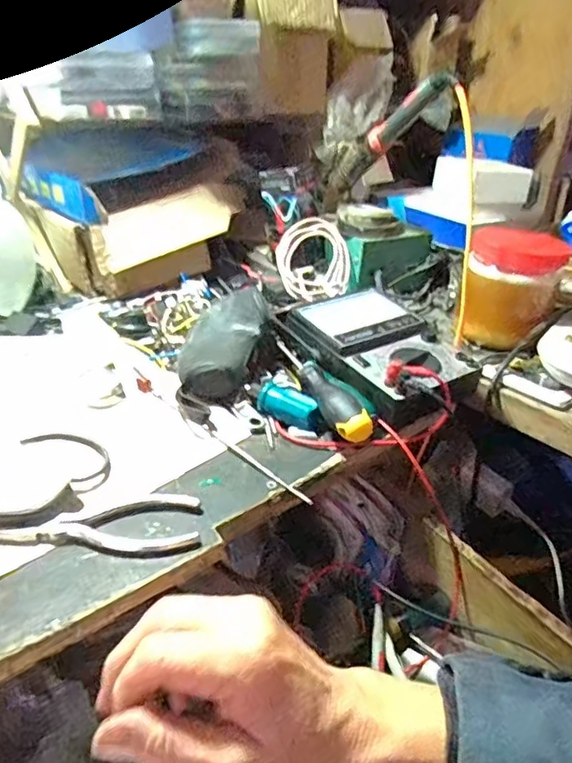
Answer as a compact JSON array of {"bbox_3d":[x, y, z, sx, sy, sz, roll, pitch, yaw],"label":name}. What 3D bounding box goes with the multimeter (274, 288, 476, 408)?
[{"bbox_3d":[0.082,-0.037,0.537,0.116,0.033,0.164,-19,39,-28],"label":"multimeter"}]

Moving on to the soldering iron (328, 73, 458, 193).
[{"bbox_3d":[0.105,-0.259,0.601,0.025,0.030,0.229,-12,-1,-21],"label":"soldering iron"}]

